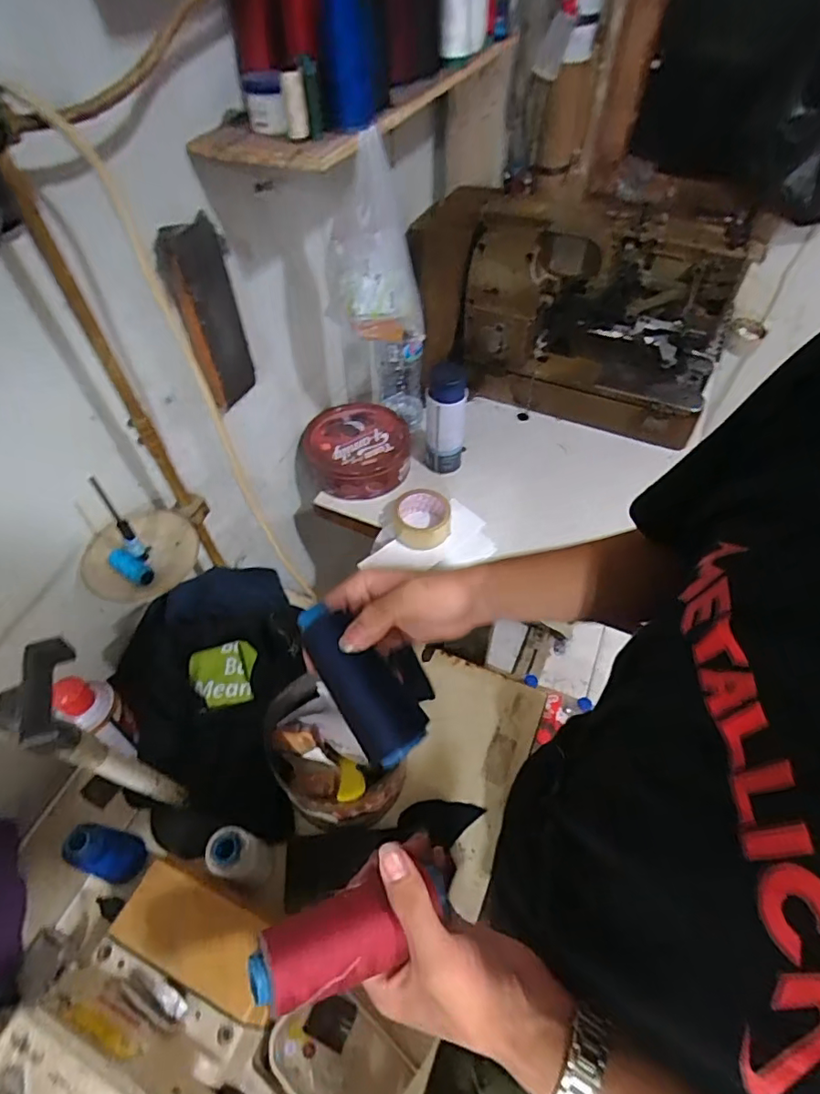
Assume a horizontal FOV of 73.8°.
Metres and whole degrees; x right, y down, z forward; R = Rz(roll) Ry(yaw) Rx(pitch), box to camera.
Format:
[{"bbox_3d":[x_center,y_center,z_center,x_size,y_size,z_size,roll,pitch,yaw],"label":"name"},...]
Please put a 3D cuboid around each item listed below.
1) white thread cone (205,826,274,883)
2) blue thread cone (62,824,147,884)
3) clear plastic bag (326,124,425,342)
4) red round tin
[{"bbox_3d":[-0.181,0.333,0.588,0.046,0.100,0.048,0,53,0],"label":"white thread cone"},{"bbox_3d":[-0.329,0.332,0.594,0.042,0.118,0.047,11,53,9],"label":"blue thread cone"},{"bbox_3d":[-0.044,-0.353,0.662,0.112,0.217,0.053,-14,54,-10],"label":"clear plastic bag"},{"bbox_3d":[-0.092,-0.174,0.975,0.182,0.072,0.179,0,53,0],"label":"red round tin"}]

